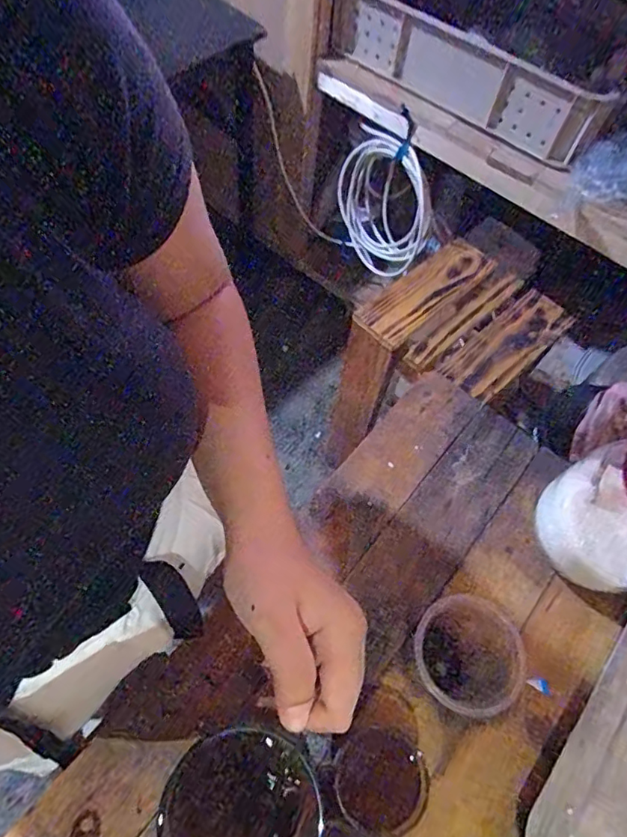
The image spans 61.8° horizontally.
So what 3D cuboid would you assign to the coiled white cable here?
[{"bbox_3d":[0.159,-0.499,1.203,0.080,0.301,0.252,-29,68,-18],"label":"coiled white cable"}]

